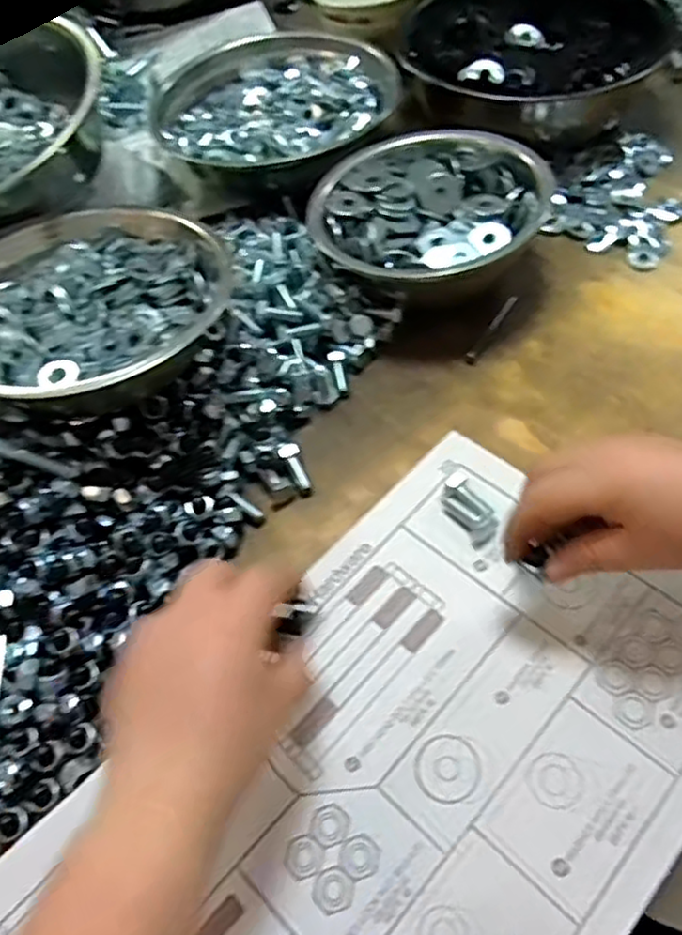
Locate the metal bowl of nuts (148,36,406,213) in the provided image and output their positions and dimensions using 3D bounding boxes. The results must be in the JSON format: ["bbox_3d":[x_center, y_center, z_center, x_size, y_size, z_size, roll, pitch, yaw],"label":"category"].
[{"bbox_3d":[-0.061,-0.320,0.650,0.183,0.078,0.203,31,64,24],"label":"metal bowl of nuts"}]

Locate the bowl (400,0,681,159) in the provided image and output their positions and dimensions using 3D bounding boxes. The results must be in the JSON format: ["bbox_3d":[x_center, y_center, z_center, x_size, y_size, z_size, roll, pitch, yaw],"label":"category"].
[{"bbox_3d":[0.165,-0.376,0.639,0.206,0.063,0.205,-3,56,4],"label":"bowl"}]

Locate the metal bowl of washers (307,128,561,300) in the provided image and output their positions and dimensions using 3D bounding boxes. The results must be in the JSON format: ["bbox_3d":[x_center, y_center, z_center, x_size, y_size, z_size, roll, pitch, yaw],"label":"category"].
[{"bbox_3d":[0.059,-0.192,0.524,0.161,0.058,0.148,-3,56,4],"label":"metal bowl of washers"}]

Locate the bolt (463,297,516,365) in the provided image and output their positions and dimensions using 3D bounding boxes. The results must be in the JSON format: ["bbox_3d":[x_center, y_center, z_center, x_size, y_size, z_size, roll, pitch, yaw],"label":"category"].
[{"bbox_3d":[0.113,-0.104,0.520,0.008,0.005,0.079,25,62,21],"label":"bolt"}]

